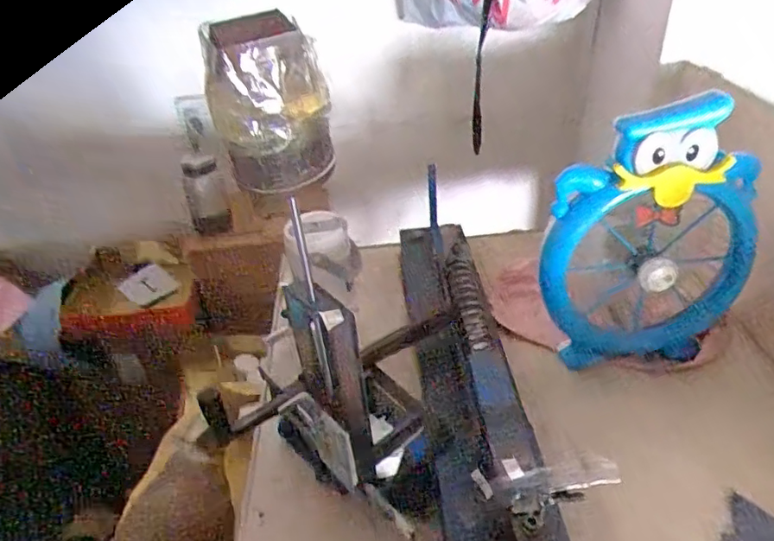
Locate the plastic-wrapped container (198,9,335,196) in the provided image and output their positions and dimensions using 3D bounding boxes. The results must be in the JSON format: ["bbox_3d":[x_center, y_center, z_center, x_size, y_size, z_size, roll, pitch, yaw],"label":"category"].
[{"bbox_3d":[-0.061,-0.086,0.296,0.057,0.081,0.049,-12,36,-10],"label":"plastic-wrapped container"}]

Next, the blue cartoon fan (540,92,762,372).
[{"bbox_3d":[0.290,-0.020,0.606,0.215,0.296,0.069,-9,36,-6],"label":"blue cartoon fan"}]

